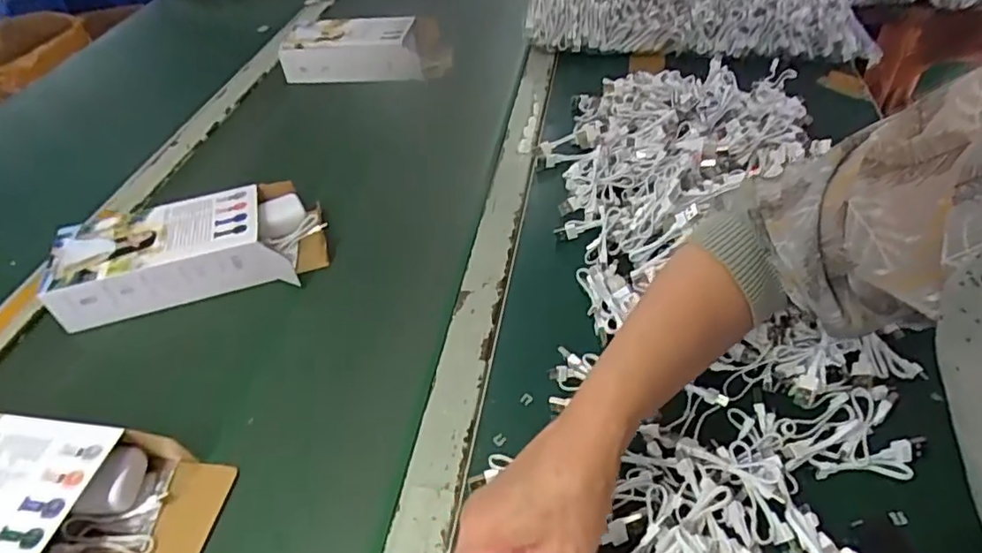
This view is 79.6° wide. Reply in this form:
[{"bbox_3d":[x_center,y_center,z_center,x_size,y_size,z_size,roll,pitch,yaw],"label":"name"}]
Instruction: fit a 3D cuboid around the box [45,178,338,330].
[{"bbox_3d":[-0.288,-0.028,0.587,0.254,0.063,0.110,-13,47,-7],"label":"box"}]

